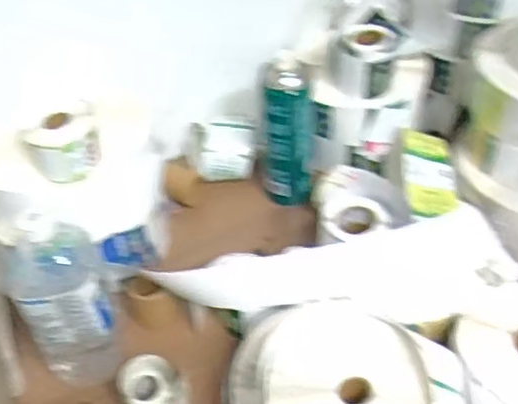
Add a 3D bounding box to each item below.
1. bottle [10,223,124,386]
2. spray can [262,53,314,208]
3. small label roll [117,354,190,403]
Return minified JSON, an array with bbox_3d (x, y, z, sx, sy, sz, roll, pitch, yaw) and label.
[{"bbox_3d":[-0.193,0.105,0.655,0.083,0.189,0.076,-18,47,-13],"label":"bottle"},{"bbox_3d":[0.036,-0.088,0.812,0.064,0.199,0.058,1,46,4],"label":"spray can"},{"bbox_3d":[-0.109,0.196,0.657,0.066,0.052,0.058,21,51,22],"label":"small label roll"}]

